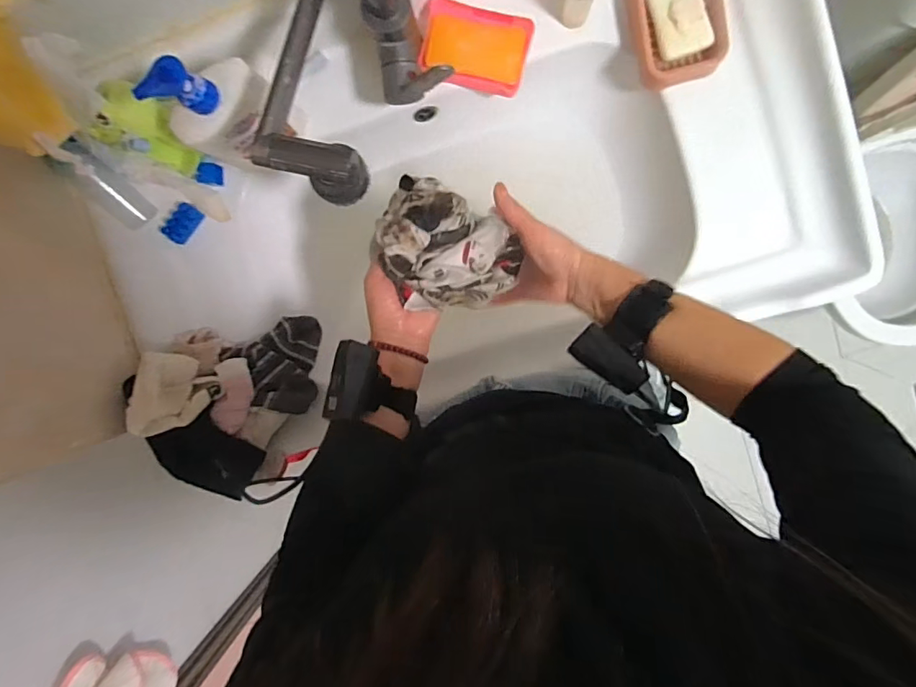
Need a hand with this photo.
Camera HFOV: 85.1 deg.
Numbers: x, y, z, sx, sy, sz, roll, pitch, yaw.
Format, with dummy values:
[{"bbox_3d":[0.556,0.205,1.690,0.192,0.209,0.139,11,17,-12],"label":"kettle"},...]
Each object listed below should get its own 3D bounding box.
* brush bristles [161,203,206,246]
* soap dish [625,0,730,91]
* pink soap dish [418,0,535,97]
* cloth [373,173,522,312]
[{"bbox_3d":[-0.334,-0.146,0.606,0.030,0.008,0.047,37,85,-27],"label":"brush bristles"},{"bbox_3d":[0.230,-0.341,0.525,0.091,0.029,0.125,-11,95,5],"label":"soap dish"},{"bbox_3d":[0.019,-0.322,0.545,0.116,0.021,0.080,16,97,2],"label":"pink soap dish"},{"bbox_3d":[-0.006,-0.090,0.480,0.131,0.083,0.109,16,97,2],"label":"cloth"}]

